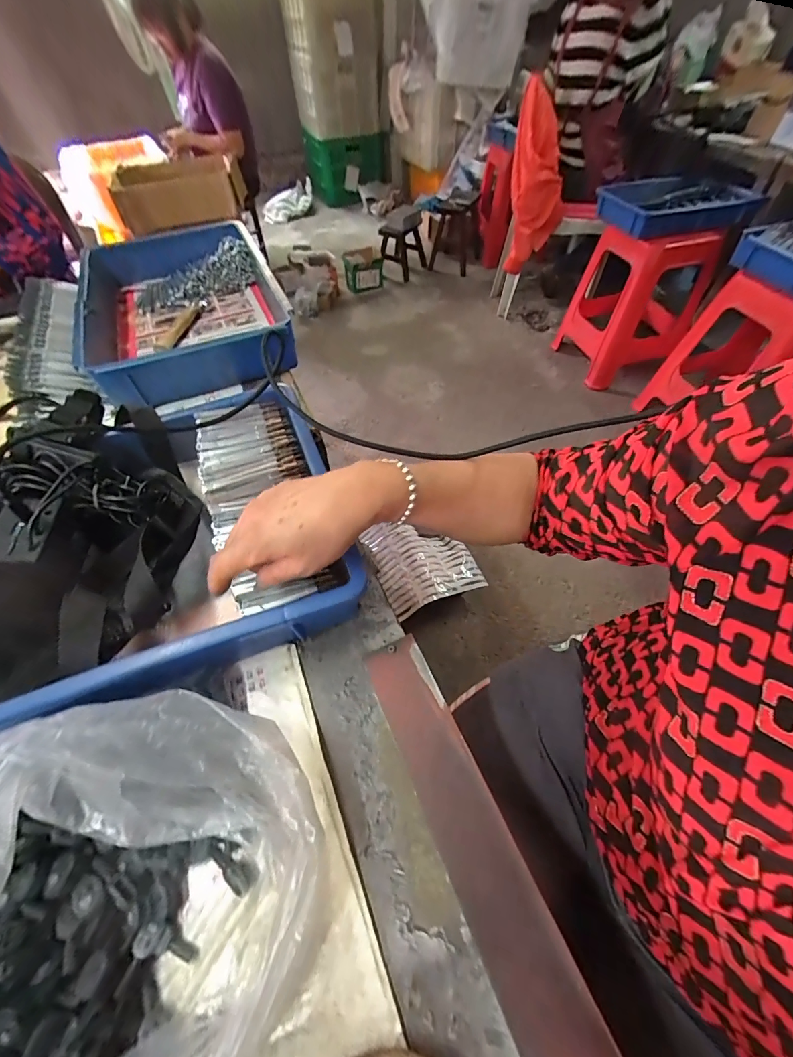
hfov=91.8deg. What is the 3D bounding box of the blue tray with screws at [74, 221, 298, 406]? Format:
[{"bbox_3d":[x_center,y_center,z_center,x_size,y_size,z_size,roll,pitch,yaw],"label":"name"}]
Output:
[{"bbox_3d":[-0.350,-0.375,0.641,0.279,0.084,0.435,-21,57,-12],"label":"blue tray with screws"}]

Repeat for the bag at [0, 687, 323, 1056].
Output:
[{"bbox_3d":[-0.146,0.200,0.213,0.186,0.111,0.198,33,63,23],"label":"bag"}]

